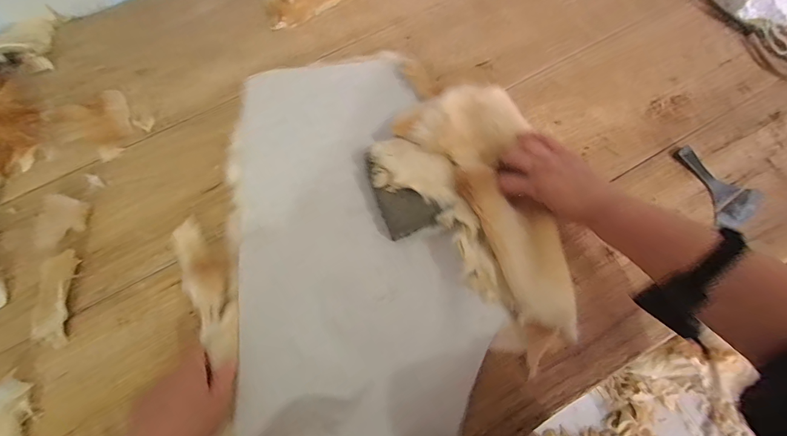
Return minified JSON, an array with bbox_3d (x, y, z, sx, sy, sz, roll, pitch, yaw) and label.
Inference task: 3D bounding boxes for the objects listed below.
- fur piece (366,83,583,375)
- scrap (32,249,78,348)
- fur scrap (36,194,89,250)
[{"bbox_3d":[0.125,-0.007,0.466,0.210,0.038,0.358,-24,77,-7],"label":"fur piece"},{"bbox_3d":[-0.457,0.108,0.466,0.044,0.007,0.125,-9,71,-2],"label":"scrap"},{"bbox_3d":[-0.480,0.003,0.502,0.063,0.004,0.082,-7,71,-1],"label":"fur scrap"}]

